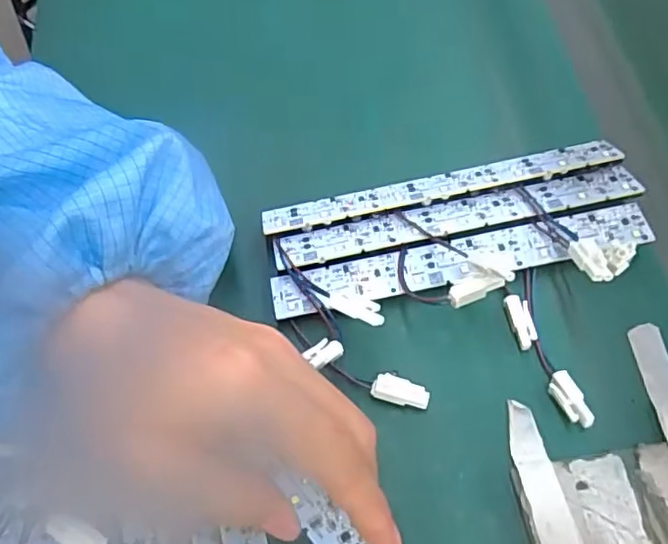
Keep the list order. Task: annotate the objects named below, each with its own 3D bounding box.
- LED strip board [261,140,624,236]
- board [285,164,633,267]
[{"bbox_3d":[0.056,-0.047,0.317,0.188,0.008,0.019,-12,63,-3],"label":"LED strip board"},{"bbox_3d":[0.064,-0.029,0.311,0.190,0.006,0.020,-11,63,-3],"label":"board"}]

